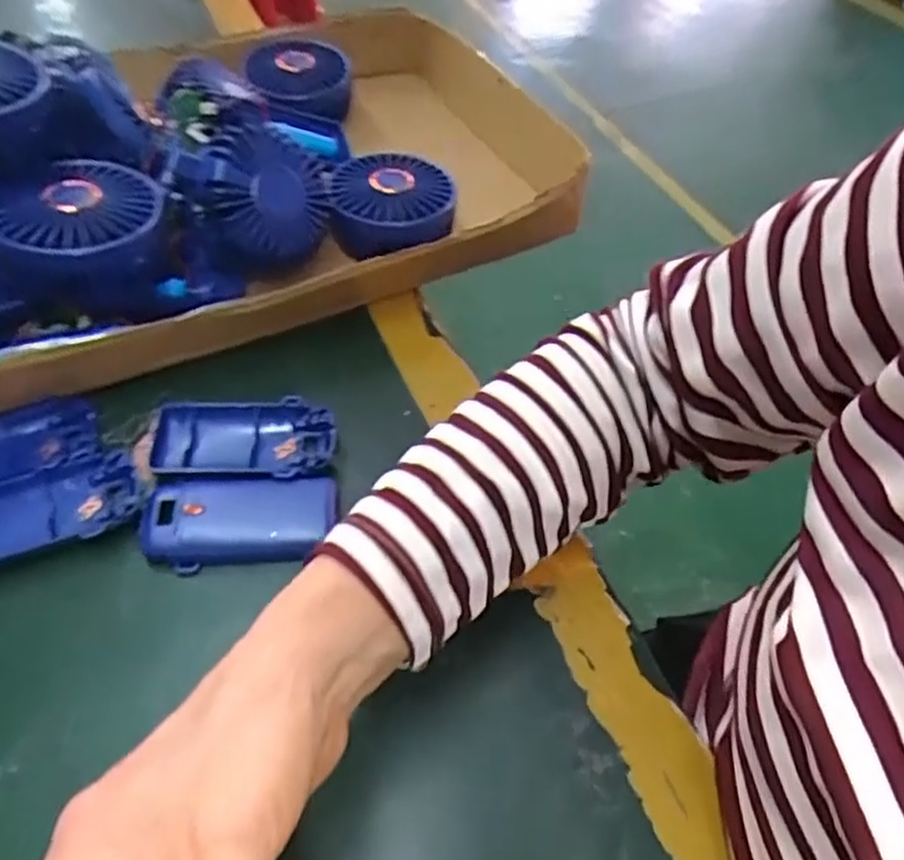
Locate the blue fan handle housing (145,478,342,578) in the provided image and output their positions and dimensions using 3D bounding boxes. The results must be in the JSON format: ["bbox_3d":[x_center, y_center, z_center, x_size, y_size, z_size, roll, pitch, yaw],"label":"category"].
[{"bbox_3d":[-0.105,0.045,0.358,0.092,0.016,0.043,-5,52,-7],"label":"blue fan handle housing"}]

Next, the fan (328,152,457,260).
[{"bbox_3d":[-0.040,-0.152,0.485,0.082,0.038,0.087,-3,52,-5],"label":"fan"}]

